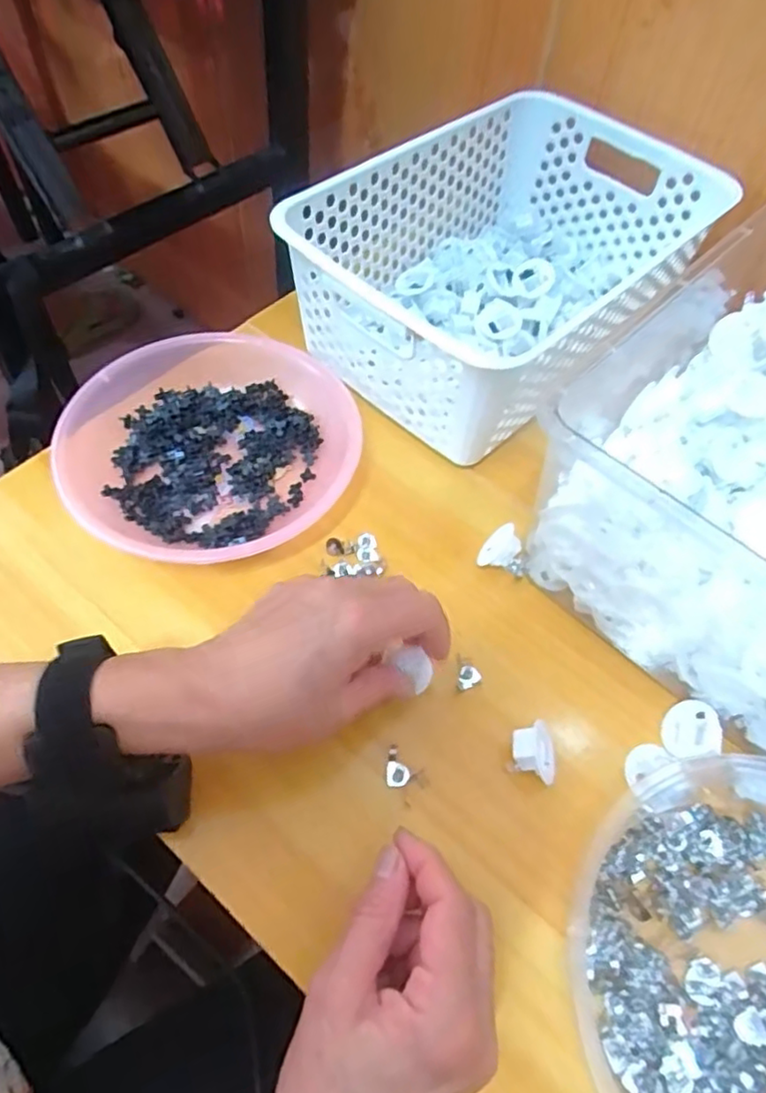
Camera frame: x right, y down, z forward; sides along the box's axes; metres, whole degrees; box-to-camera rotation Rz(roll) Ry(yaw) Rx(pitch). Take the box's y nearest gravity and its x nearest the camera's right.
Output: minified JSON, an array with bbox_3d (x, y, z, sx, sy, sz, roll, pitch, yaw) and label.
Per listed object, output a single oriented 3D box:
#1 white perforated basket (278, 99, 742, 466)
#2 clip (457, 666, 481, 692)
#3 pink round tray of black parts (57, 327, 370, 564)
[{"bbox_3d":[0.089,-0.219,0.496,0.202,0.105,0.304,37,63,18],"label":"white perforated basket"},{"bbox_3d":[0.050,0.076,0.375,0.015,0.004,0.012,-20,61,-15],"label":"clip"},{"bbox_3d":[-0.114,-0.066,0.437,0.186,0.043,0.189,2,58,-3],"label":"pink round tray of black parts"}]

